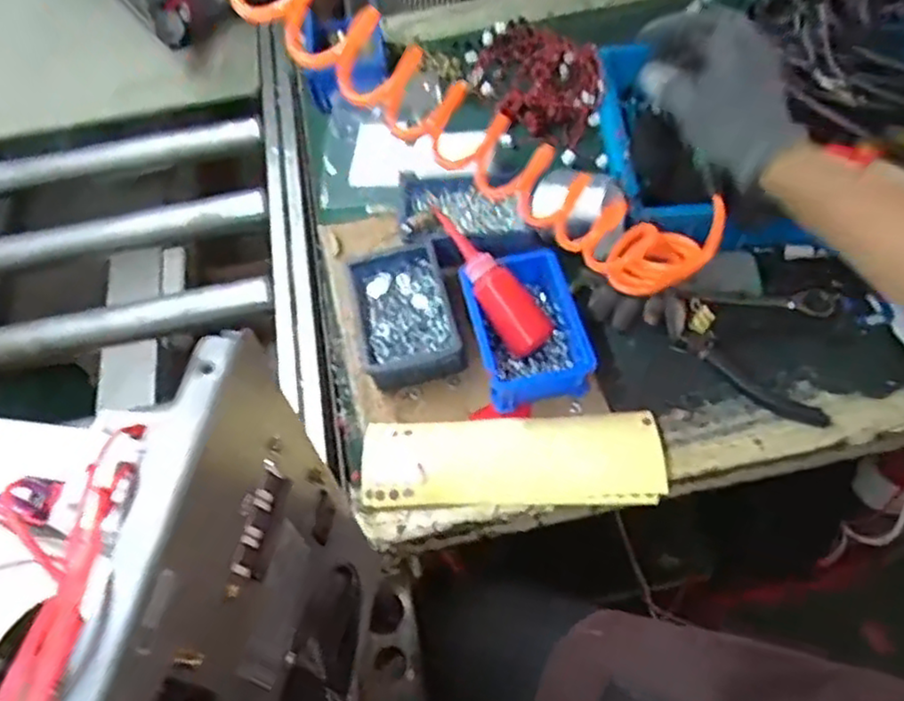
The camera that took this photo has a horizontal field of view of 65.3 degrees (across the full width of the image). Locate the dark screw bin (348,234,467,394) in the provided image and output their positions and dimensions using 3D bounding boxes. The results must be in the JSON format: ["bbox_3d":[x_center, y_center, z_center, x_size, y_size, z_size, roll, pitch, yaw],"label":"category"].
[{"bbox_3d":[-0.048,-0.035,0.713,0.097,0.051,0.155,-12,58,-3],"label":"dark screw bin"}]

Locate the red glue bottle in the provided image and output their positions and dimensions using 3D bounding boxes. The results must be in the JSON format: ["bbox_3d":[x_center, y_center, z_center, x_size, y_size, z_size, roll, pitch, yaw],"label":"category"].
[{"bbox_3d":[0.035,-0.071,0.681,0.039,0.040,0.163,-35,89,-20],"label":"red glue bottle"}]

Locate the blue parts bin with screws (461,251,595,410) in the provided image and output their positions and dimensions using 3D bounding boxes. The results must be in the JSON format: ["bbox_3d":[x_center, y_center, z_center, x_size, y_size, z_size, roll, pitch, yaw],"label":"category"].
[{"bbox_3d":[0.071,-0.021,0.688,0.101,0.063,0.144,-15,58,-4],"label":"blue parts bin with screws"}]

